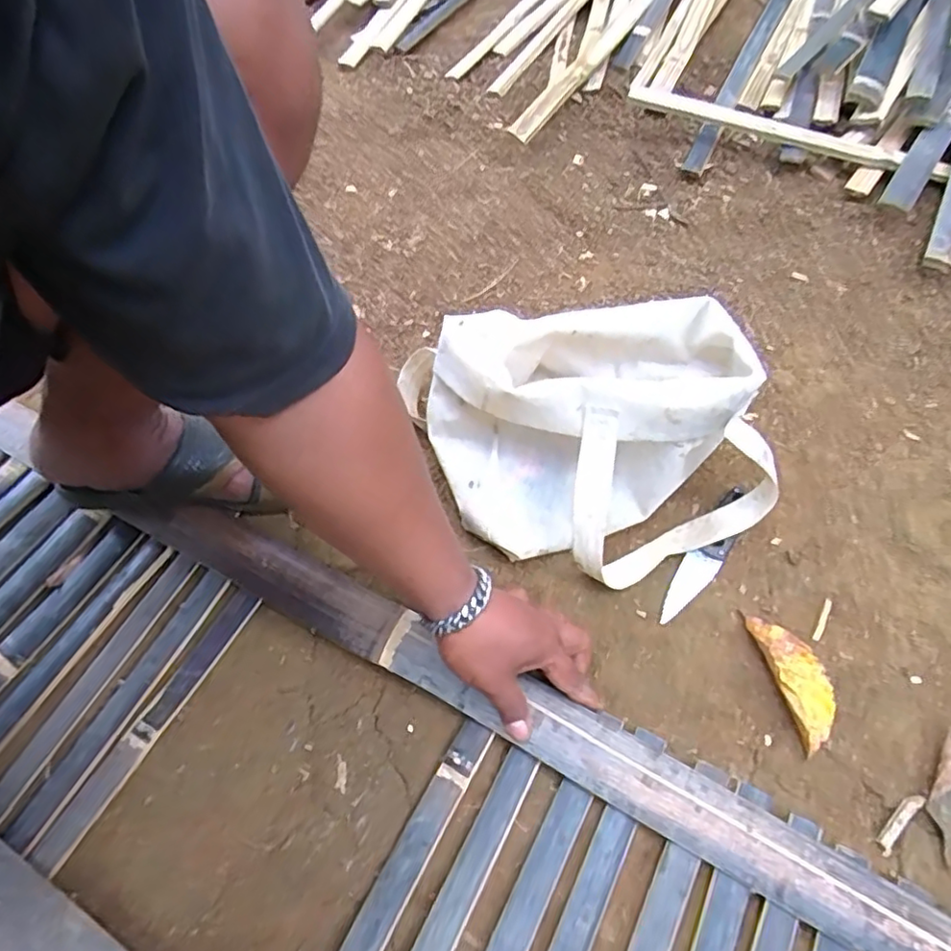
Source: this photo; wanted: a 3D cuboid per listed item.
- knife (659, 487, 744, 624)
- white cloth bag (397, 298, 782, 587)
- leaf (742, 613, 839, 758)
[{"bbox_3d":[0.209,0.071,0.566,0.030,0.012,0.150,33,65,21],"label":"knife"},{"bbox_3d":[0.101,-0.041,0.556,0.245,0.147,0.227,-22,60,-10],"label":"white cloth bag"},{"bbox_3d":[0.256,0.159,0.503,0.042,0.022,0.108,-12,58,-5],"label":"leaf"}]

